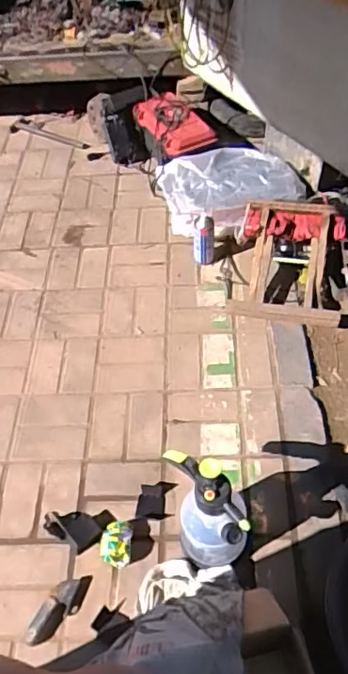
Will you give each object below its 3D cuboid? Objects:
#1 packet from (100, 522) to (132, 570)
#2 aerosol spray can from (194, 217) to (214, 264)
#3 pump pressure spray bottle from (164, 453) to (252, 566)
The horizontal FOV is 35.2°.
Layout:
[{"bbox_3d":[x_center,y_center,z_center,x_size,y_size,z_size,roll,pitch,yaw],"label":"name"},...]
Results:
[{"bbox_3d":[-0.130,0.462,1.226,0.068,0.024,0.093,0,51,4],"label":"packet"},{"bbox_3d":[0.097,-0.309,1.797,0.068,0.165,0.062,-3,51,2],"label":"aerosol spray can"},{"bbox_3d":[0.063,0.341,1.123,0.112,0.324,0.199,-15,51,-7],"label":"pump pressure spray bottle"}]

